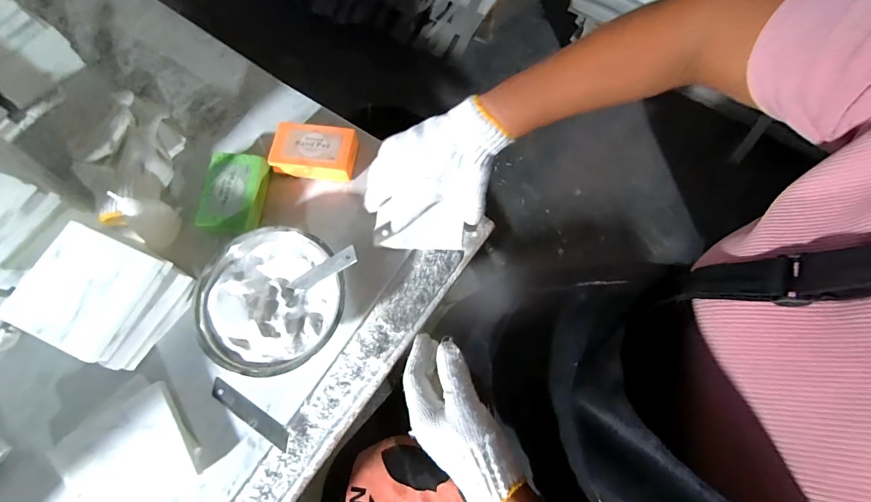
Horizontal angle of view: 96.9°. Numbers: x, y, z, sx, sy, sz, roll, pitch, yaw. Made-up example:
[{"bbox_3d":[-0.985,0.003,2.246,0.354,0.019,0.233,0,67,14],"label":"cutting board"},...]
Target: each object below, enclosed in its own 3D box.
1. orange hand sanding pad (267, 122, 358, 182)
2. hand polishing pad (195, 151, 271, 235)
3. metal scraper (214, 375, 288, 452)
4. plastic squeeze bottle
[{"bbox_3d":[-0.144,-0.119,0.464,0.094,0.027,0.059,10,69,1],"label":"orange hand sanding pad"},{"bbox_3d":[-0.231,-0.066,0.444,0.062,0.028,0.095,5,69,0],"label":"hand polishing pad"},{"bbox_3d":[-0.187,0.165,0.391,0.098,0.004,0.016,34,62,7],"label":"metal scraper"},{"bbox_3d":[-0.318,-0.040,0.412,0.051,0.086,0.049,27,71,8],"label":"plastic squeeze bottle"}]

